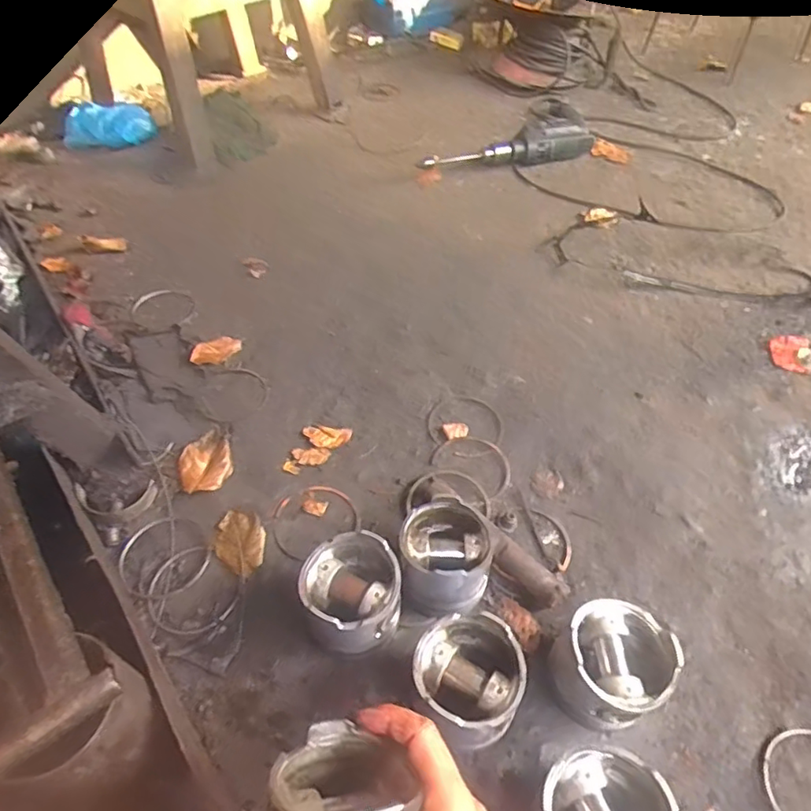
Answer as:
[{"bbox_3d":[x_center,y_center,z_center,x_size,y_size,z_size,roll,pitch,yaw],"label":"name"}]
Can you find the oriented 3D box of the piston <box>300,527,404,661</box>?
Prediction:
[{"bbox_3d":[-0.052,0.189,0.573,0.096,0.080,0.104,-14,51,-11],"label":"piston"}]

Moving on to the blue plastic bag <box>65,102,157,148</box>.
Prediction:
[{"bbox_3d":[-0.625,-0.591,1.212,0.157,0.070,0.113,6,51,5],"label":"blue plastic bag"}]

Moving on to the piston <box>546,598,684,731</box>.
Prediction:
[{"bbox_3d":[0.189,0.236,0.530,0.091,0.077,0.097,0,50,0],"label":"piston"}]

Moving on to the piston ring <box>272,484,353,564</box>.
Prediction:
[{"bbox_3d":[-0.111,0.133,0.683,0.099,0.008,0.092,3,48,-4],"label":"piston ring"}]

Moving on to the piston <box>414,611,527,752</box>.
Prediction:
[{"bbox_3d":[0.055,0.246,0.519,0.090,0.085,0.099,0,50,0],"label":"piston"}]

